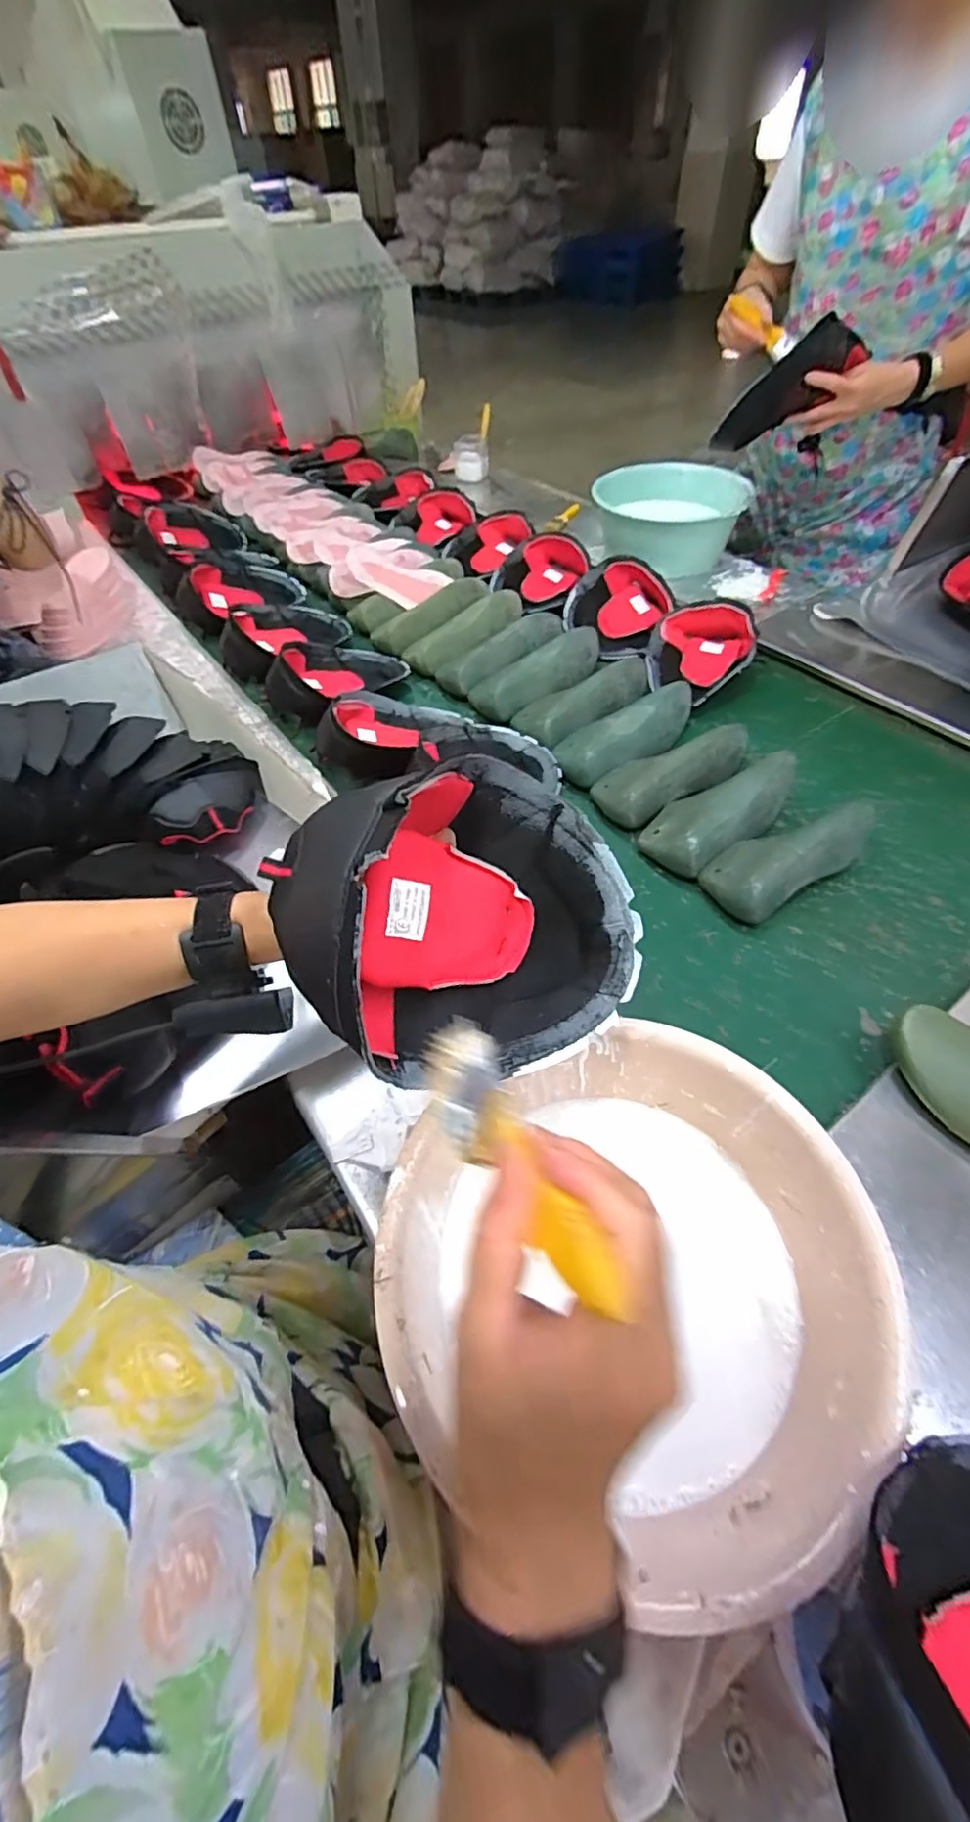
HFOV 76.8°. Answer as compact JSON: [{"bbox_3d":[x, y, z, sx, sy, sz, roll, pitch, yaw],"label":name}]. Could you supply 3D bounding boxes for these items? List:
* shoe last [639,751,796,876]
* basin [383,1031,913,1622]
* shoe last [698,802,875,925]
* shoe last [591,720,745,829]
[{"bbox_3d":[0.314,-0.137,0.799,0.231,0.073,0.104,-28,56,-19],"label":"shoe last"},{"bbox_3d":[0.097,0.242,0.404,0.304,0.101,0.278,-1,52,1],"label":"basin"},{"bbox_3d":[0.376,-0.075,0.752,0.233,0.069,0.099,-28,56,-19],"label":"shoe last"},{"bbox_3d":[0.265,-0.198,0.849,0.243,0.074,0.096,-24,54,-16],"label":"shoe last"}]

